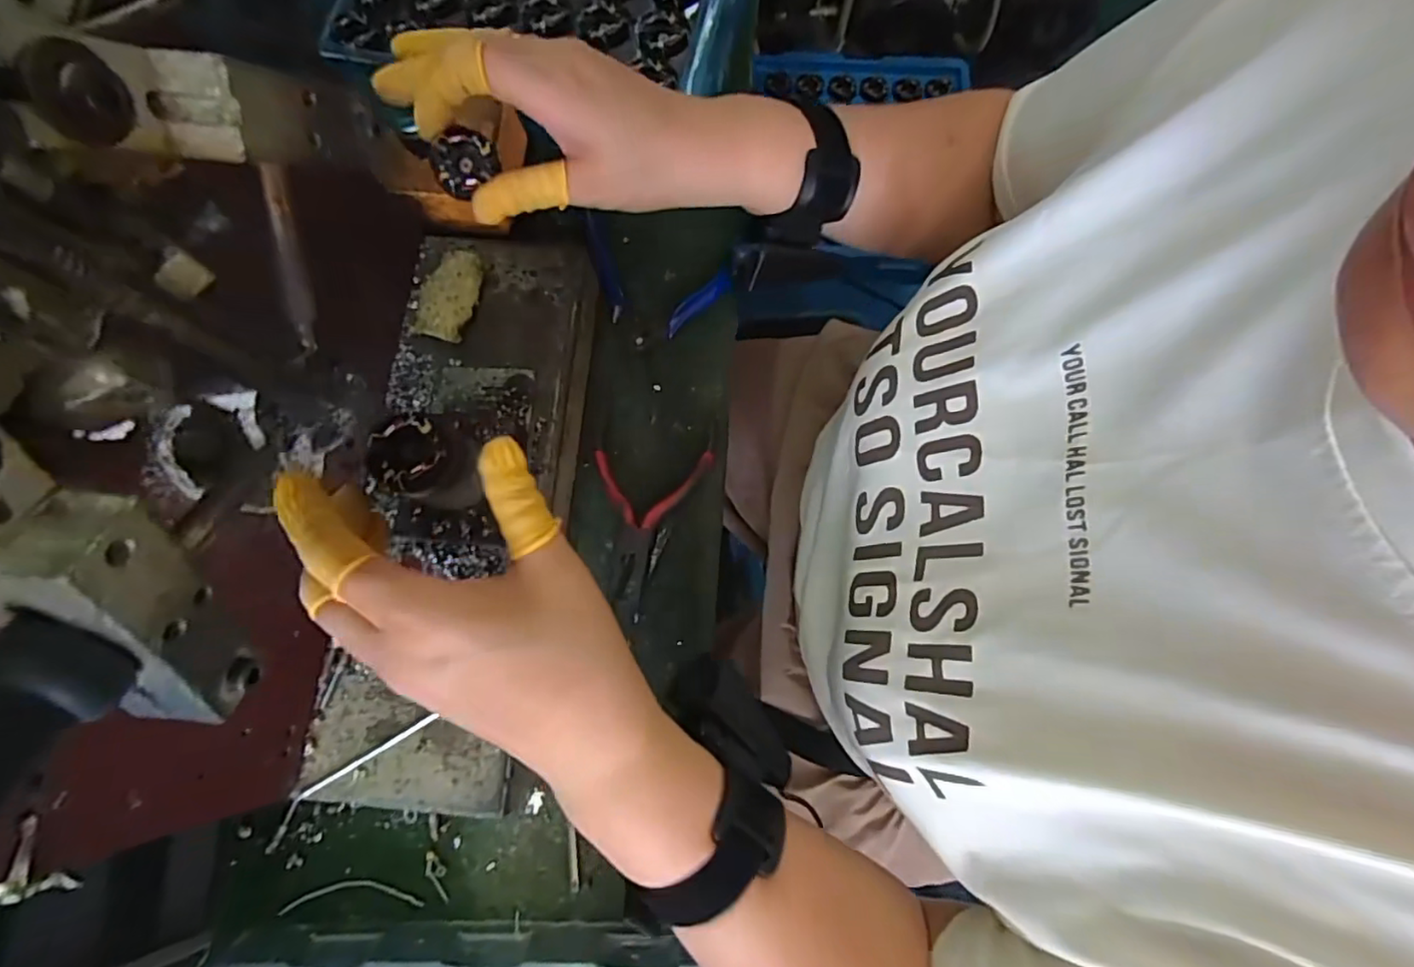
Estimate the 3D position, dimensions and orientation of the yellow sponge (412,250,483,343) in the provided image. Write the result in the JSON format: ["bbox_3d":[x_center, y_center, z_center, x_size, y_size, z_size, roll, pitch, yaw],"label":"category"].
[{"bbox_3d":[-0.140,-0.103,0.334,0.029,0.010,0.050,16,78,4],"label":"yellow sponge"}]

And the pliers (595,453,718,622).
[{"bbox_3d":[-0.034,0.028,0.352,0.066,0.007,0.093,4,79,2],"label":"pliers"}]

